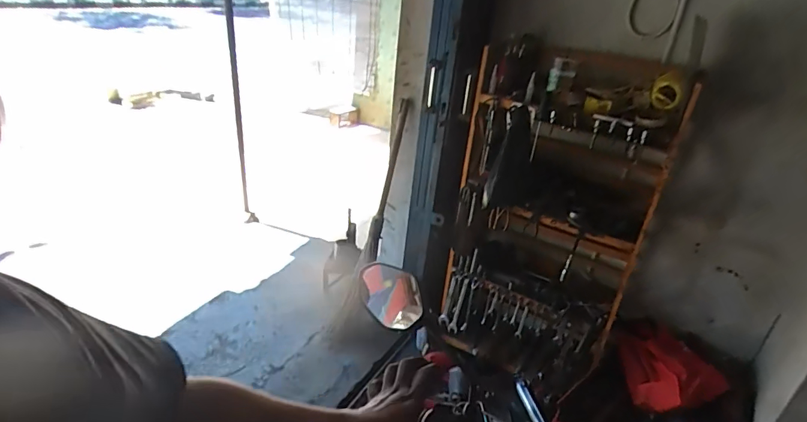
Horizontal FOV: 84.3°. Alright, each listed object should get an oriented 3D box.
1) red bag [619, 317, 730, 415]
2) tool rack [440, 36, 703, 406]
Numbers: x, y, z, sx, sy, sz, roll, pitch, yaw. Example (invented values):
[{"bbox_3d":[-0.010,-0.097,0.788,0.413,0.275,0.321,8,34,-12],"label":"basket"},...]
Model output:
[{"bbox_3d":[0.928,0.537,1.564,0.286,0.156,0.303,2,27,-10],"label":"red bag"},{"bbox_3d":[0.521,0.032,1.672,0.681,1.116,0.437,23,31,30],"label":"tool rack"}]

